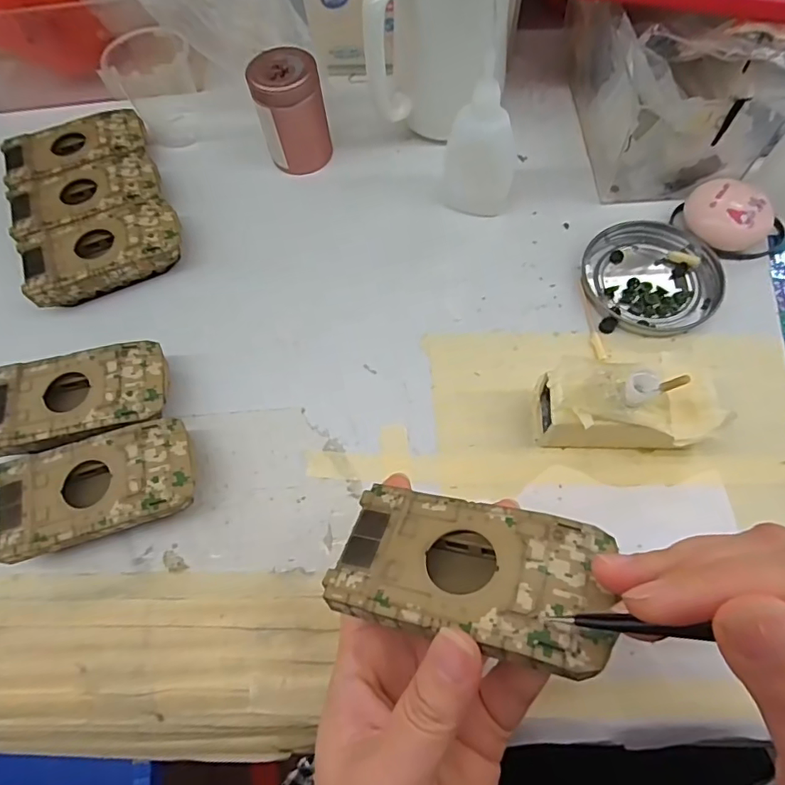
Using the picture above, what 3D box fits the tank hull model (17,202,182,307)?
[{"bbox_3d":[-0.184,-0.089,0.338,0.095,0.024,0.047,-23,65,-7],"label":"tank hull model"}]

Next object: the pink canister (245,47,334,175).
[{"bbox_3d":[-0.068,-0.190,0.356,0.045,0.064,0.037,-16,64,-4],"label":"pink canister"}]

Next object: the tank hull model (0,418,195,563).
[{"bbox_3d":[-0.149,0.050,0.270,0.094,0.025,0.052,-18,64,-5],"label":"tank hull model"}]

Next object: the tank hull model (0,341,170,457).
[{"bbox_3d":[-0.173,0.005,0.293,0.096,0.025,0.052,-12,64,-2],"label":"tank hull model"}]

